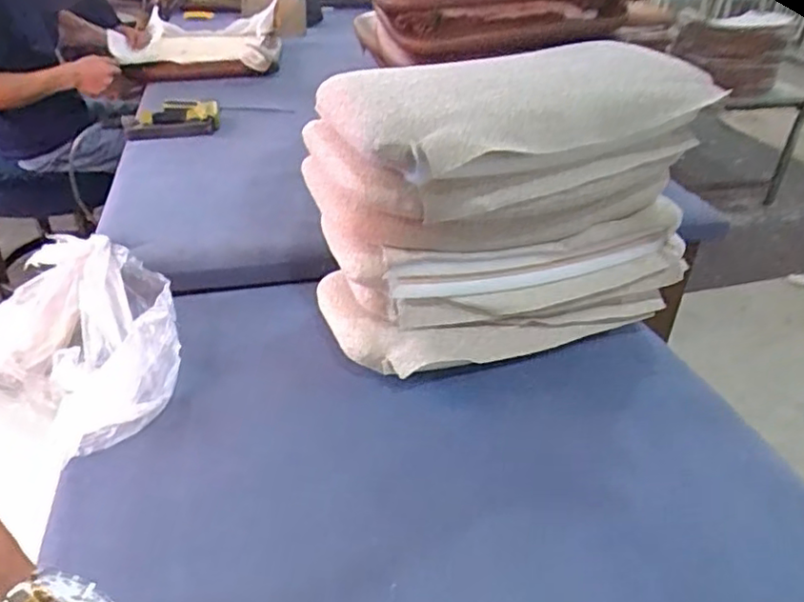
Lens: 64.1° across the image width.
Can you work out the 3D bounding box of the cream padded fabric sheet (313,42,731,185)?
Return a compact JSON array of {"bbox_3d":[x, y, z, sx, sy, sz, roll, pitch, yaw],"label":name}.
[{"bbox_3d":[0.132,-0.216,0.693,0.409,0.064,0.197,-12,35,-20],"label":"cream padded fabric sheet"}]

